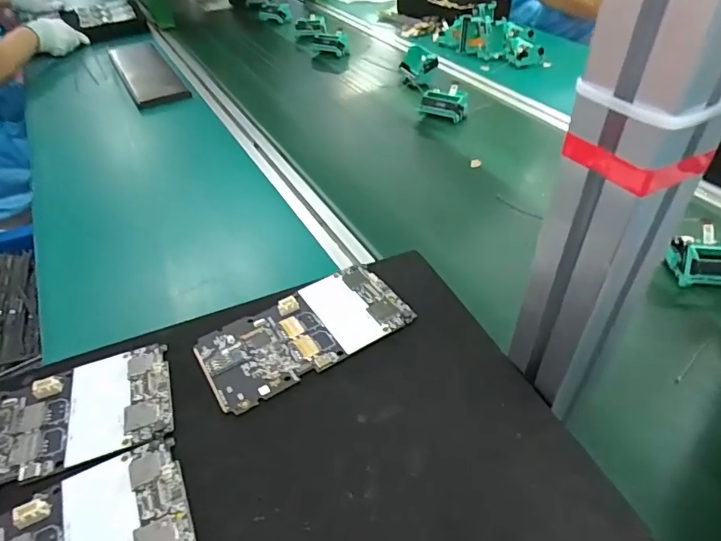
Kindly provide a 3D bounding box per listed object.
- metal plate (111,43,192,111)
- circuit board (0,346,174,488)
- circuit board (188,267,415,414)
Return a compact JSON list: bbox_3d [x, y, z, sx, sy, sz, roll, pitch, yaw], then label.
[{"bbox_3d":[-0.458,-0.425,1.013,0.099,0.010,0.400,-22,46,-20],"label":"metal plate"},{"bbox_3d":[-0.172,0.082,0.264,0.126,0.005,0.065,-14,43,-13],"label":"circuit board"},{"bbox_3d":[-0.036,0.038,0.307,0.129,0.004,0.065,-25,47,-23],"label":"circuit board"}]

